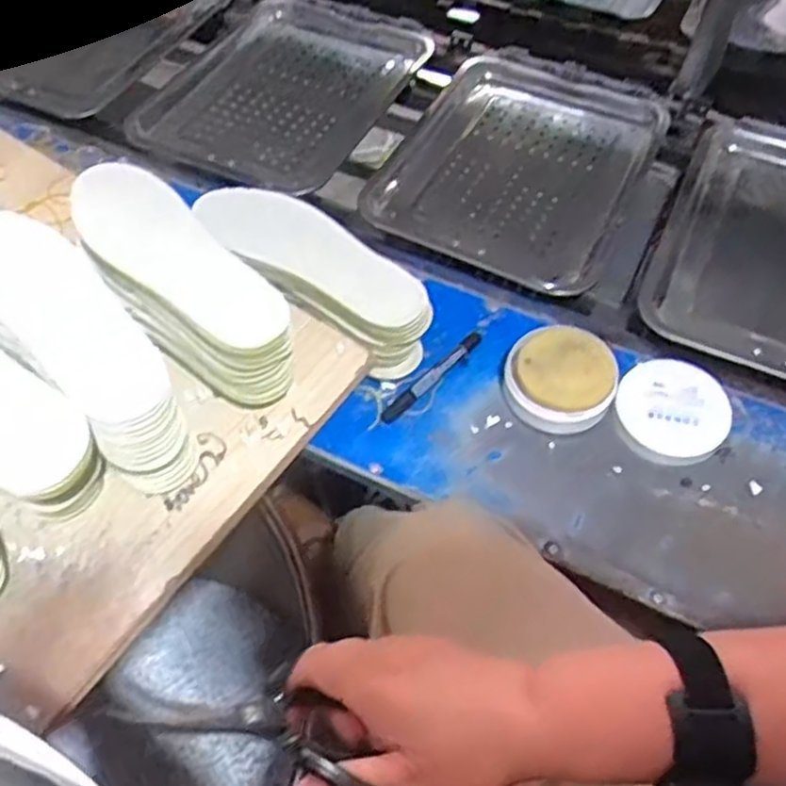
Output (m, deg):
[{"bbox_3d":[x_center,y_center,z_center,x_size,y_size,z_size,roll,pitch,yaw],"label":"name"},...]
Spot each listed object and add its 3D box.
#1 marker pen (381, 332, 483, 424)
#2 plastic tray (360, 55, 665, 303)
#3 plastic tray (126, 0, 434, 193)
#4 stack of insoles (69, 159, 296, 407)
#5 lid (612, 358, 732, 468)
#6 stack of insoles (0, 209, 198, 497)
[{"bbox_3d":[0.041,-0.018,0.738,0.017,0.014,0.140,39,62,23],"label":"marker pen"},{"bbox_3d":[0.146,-0.272,0.885,0.275,0.035,0.374,24,57,14],"label":"plastic tray"},{"bbox_3d":[-0.152,-0.396,0.971,0.280,0.034,0.369,22,56,14],"label":"plastic tray"},{"bbox_3d":[-0.191,-0.095,0.664,0.099,0.079,0.282,-37,63,-25],"label":"stack of insoles"},{"bbox_3d":[0.264,0.015,0.706,0.101,0.031,0.101,1,54,-1],"label":"lid"},{"bbox_3d":[-0.272,-0.044,0.616,0.090,0.125,0.293,-37,63,-25],"label":"stack of insoles"}]

